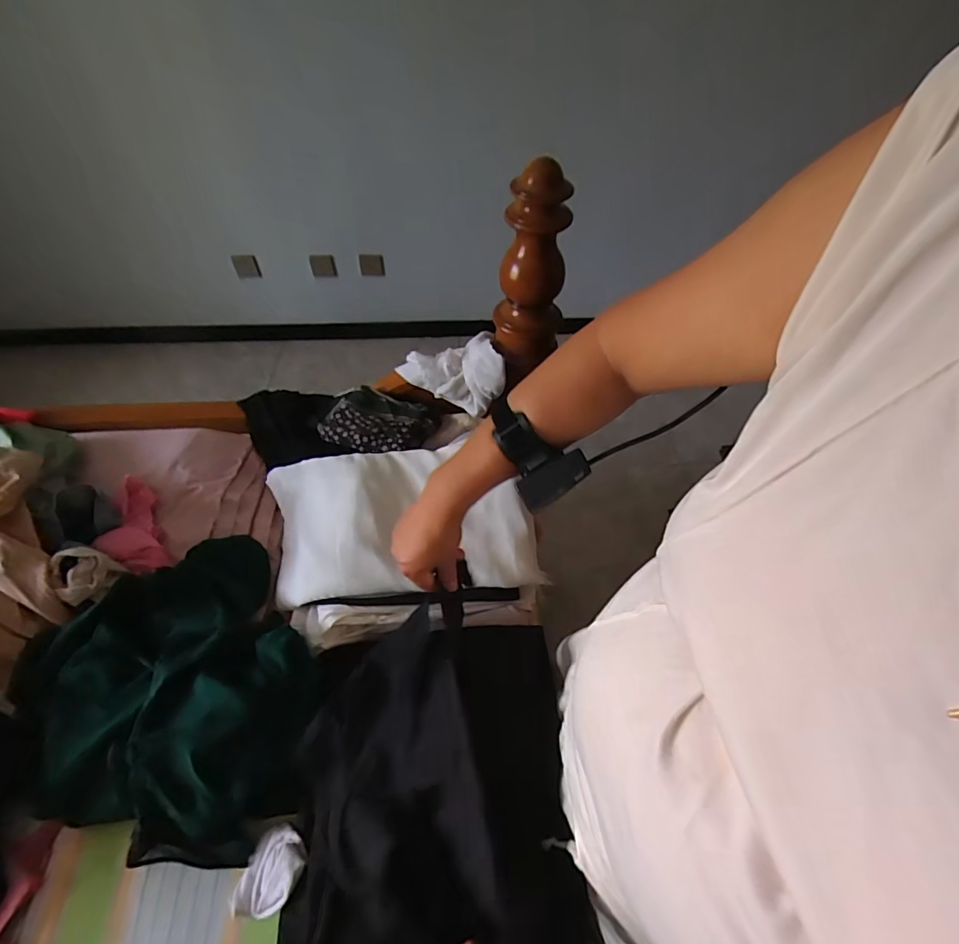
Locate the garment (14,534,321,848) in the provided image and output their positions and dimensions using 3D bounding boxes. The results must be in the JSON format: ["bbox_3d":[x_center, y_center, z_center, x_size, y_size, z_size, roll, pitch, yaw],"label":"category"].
[{"bbox_3d":[-0.392,0.277,0.581,0.332,0.109,0.365,-30,58,-22],"label":"garment"}]

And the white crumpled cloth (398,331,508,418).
[{"bbox_3d":[-0.055,-0.193,0.897,0.194,0.122,0.104,-1,52,-2],"label":"white crumpled cloth"}]

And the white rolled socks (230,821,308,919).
[{"bbox_3d":[-0.235,0.447,0.521,0.070,0.052,0.091,25,56,17],"label":"white rolled socks"}]

